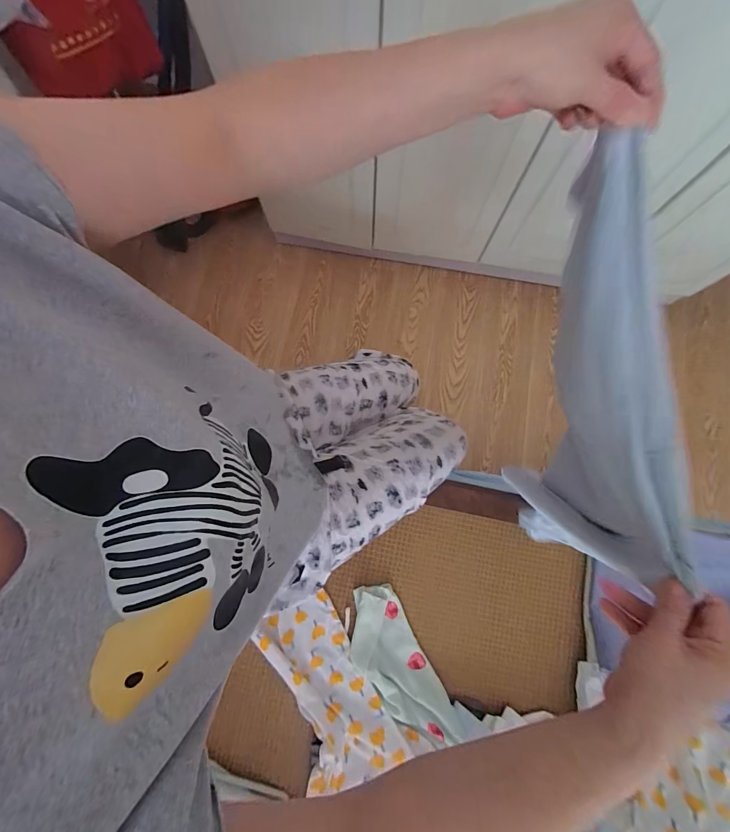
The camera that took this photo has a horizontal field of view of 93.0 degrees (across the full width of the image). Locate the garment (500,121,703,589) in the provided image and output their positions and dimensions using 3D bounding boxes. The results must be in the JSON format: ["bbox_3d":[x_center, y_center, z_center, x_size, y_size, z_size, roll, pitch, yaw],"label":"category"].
[{"bbox_3d":[0.237,-0.027,0.373,0.039,0.208,0.417,-7,99,-3],"label":"garment"}]

